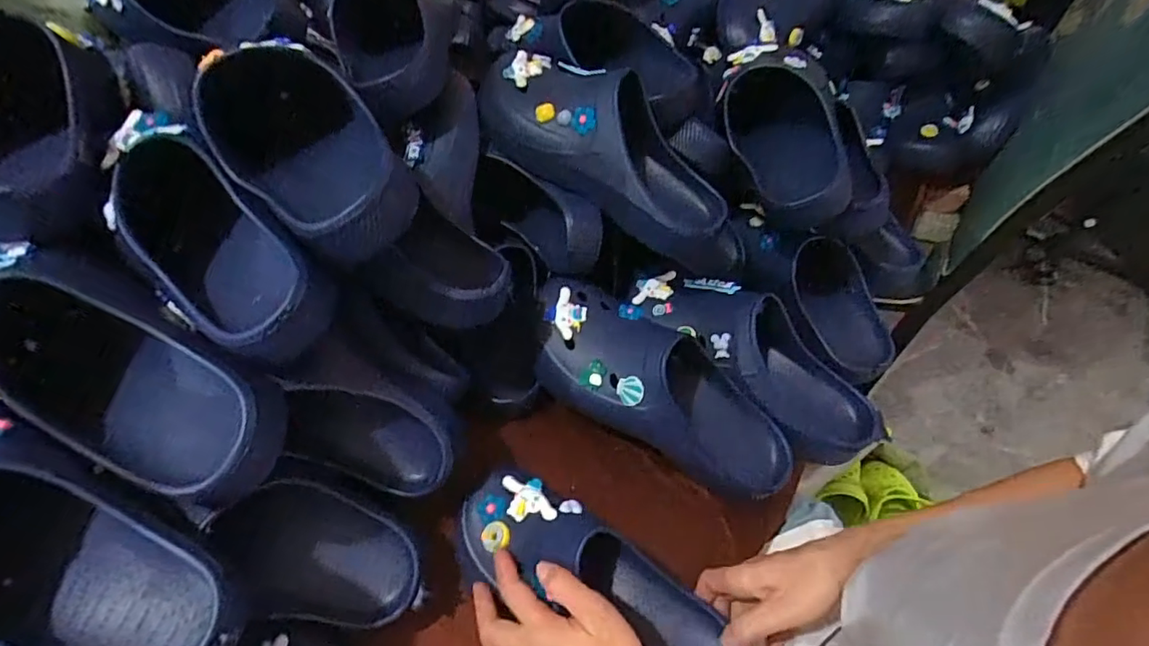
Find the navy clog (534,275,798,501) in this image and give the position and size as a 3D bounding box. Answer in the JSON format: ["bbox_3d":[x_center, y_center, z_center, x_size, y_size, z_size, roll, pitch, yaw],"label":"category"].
[{"bbox_3d":[0.079,0.044,0.545,0.261,0.085,0.127,25,54,0],"label":"navy clog"}]

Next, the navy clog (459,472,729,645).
[{"bbox_3d":[0.017,0.206,0.445,0.251,0.096,0.083,31,56,12],"label":"navy clog"}]

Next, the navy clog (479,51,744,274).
[{"bbox_3d":[0.034,-0.181,0.549,0.307,0.100,0.111,38,58,6],"label":"navy clog"}]

